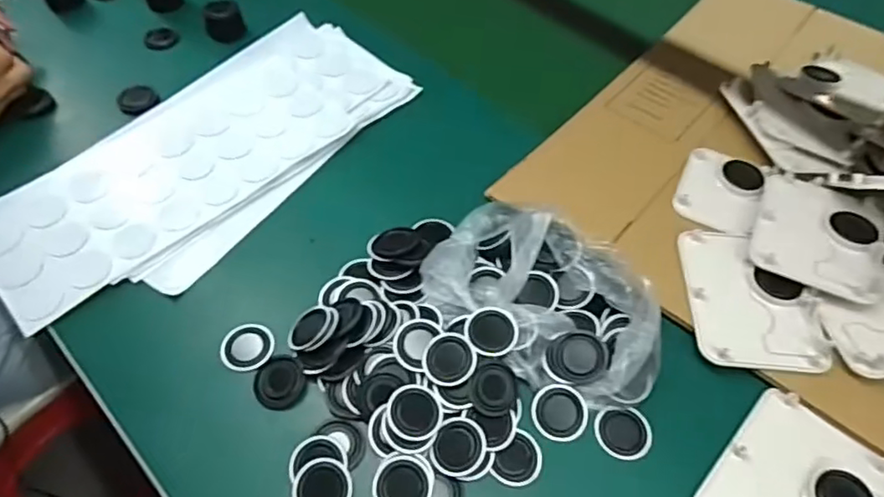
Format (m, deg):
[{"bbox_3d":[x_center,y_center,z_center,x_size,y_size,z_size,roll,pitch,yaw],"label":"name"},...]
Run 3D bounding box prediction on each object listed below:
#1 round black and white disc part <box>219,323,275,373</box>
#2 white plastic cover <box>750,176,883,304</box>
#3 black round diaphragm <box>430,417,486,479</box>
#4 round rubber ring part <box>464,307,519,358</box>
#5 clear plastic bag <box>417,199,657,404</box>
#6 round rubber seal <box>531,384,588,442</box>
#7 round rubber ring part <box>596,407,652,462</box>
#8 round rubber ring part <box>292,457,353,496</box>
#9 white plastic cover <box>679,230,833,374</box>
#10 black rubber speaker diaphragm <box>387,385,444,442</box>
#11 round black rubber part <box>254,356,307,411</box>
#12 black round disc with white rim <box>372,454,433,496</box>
[{"bbox_3d":[-0.149,0.075,0.459,0.038,0.004,0.039,1,55,-1],"label":"round black and white disc part"},{"bbox_3d":[0.317,-0.013,0.505,0.095,0.019,0.118,24,58,14],"label":"white plastic cover"},{"bbox_3d":[0.012,0.136,0.410,0.035,0.008,0.037,1,55,-1],"label":"black round diaphragm"},{"bbox_3d":[0.037,0.061,0.443,0.038,0.004,0.037,1,55,-1],"label":"round rubber ring part"},{"bbox_3d":[0.087,0.033,0.459,0.182,0.053,0.124,35,62,21],"label":"clear plastic bag"},{"bbox_3d":[0.084,0.118,0.430,0.038,0.004,0.038,0,73,1],"label":"round rubber seal"},{"bbox_3d":[0.129,0.131,0.427,0.038,0.004,0.035,1,55,-1],"label":"round rubber ring part"},{"bbox_3d":[-0.079,0.160,0.399,0.037,0.004,0.039,1,55,-1],"label":"round rubber ring part"},{"bbox_3d":[0.246,0.039,0.479,0.097,0.014,0.120,6,55,2],"label":"white plastic cover"},{"bbox_3d":[-0.019,0.115,0.419,0.037,0.008,0.037,1,55,-1],"label":"black rubber speaker diaphragm"},{"bbox_3d":[-0.119,0.097,0.439,0.037,0.004,0.040,1,55,-1],"label":"round black rubber part"},{"bbox_3d":[-0.026,0.158,0.396,0.038,0.006,0.039,1,55,-1],"label":"black round disc with white rim"}]

